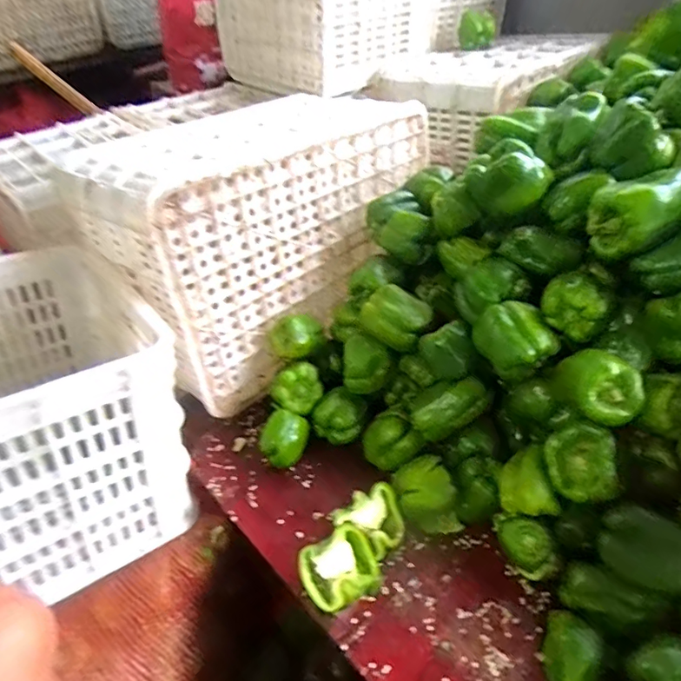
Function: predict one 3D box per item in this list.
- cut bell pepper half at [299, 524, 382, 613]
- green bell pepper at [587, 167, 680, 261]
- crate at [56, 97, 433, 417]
[{"bbox_3d":[0.000,0.244,0.542,0.080,0.032,0.074,-6,59,11],"label":"cut bell pepper half"},{"bbox_3d":[0.320,-0.136,0.535,0.093,0.075,0.080,-27,50,-26],"label":"green bell pepper"},{"bbox_3d":[-0.137,-0.204,0.786,0.338,0.292,0.480,29,51,26],"label":"crate"}]

